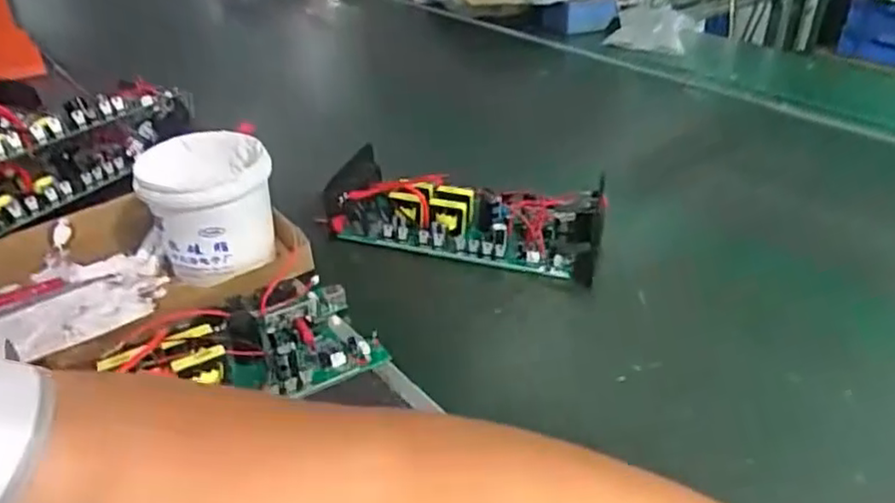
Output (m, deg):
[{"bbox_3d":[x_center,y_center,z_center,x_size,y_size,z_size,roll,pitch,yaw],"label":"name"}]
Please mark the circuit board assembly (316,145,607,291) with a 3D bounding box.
[{"bbox_3d":[0.020,-0.046,0.743,0.295,0.078,0.106,8,36,16],"label":"circuit board assembly"}]

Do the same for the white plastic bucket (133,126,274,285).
[{"bbox_3d":[-0.239,-0.047,0.679,0.121,0.108,0.129,-14,36,-16],"label":"white plastic bucket"}]

